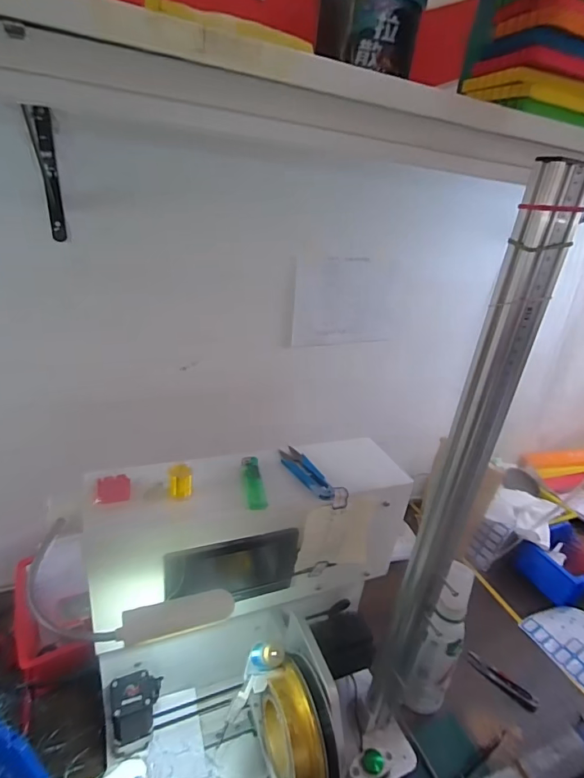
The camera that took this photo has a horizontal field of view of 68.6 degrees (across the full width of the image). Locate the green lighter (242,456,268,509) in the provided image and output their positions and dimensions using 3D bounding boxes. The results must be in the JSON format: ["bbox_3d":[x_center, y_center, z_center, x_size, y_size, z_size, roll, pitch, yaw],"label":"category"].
[{"bbox_3d":[-0.041,0.098,0.461,0.019,0.011,0.077,0,27,-14],"label":"green lighter"}]

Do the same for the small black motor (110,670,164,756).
[{"bbox_3d":[-0.179,0.368,0.494,0.059,0.077,0.056,-3,28,-21],"label":"small black motor"}]

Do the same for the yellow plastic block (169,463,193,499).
[{"bbox_3d":[-0.111,0.092,0.428,0.021,0.029,0.016,-1,27,-17],"label":"yellow plastic block"}]

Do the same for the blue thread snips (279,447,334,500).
[{"bbox_3d":[0.015,0.093,0.489,0.029,0.009,0.098,-9,30,-30],"label":"blue thread snips"}]

